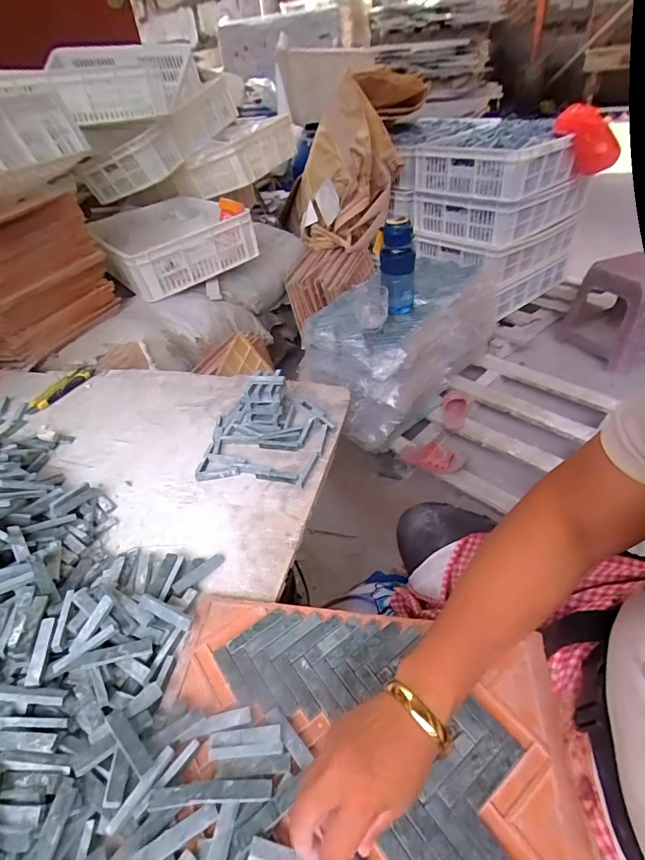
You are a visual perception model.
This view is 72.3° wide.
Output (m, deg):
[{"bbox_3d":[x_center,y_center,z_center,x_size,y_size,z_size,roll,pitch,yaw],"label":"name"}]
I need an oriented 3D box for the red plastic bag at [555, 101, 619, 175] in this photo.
[{"bbox_3d":[0.766,-0.835,1.277,0.173,0.165,0.093,19,46,29],"label":"red plastic bag"}]

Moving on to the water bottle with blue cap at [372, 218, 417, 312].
[{"bbox_3d":[0.181,-0.399,1.075,0.084,0.216,0.091,2,40,12],"label":"water bottle with blue cap"}]

